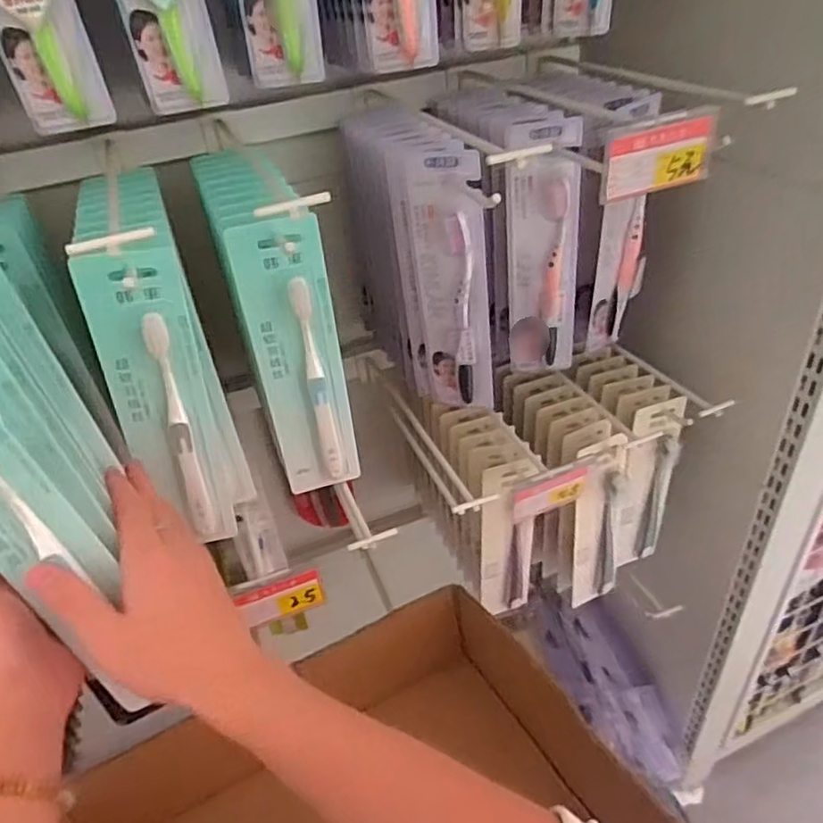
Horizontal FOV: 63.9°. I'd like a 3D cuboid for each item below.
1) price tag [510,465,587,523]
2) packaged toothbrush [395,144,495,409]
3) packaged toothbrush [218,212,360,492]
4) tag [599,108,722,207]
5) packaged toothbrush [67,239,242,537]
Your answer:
[{"bbox_3d":[0.119,0.071,0.565,0.071,0.043,0.010,-20,44,-12],"label":"price tag"},{"bbox_3d":[0.033,-0.095,0.536,0.062,0.228,0.025,21,46,31],"label":"packaged toothbrush"},{"bbox_3d":[-0.081,-0.029,0.484,0.062,0.227,0.014,-14,39,-9],"label":"packaged toothbrush"},{"bbox_3d":[0.153,-0.158,0.409,0.078,0.045,0.011,-18,42,-5],"label":"tag"},{"bbox_3d":[-0.168,0.001,0.450,0.057,0.224,0.020,-13,33,-16],"label":"packaged toothbrush"}]

